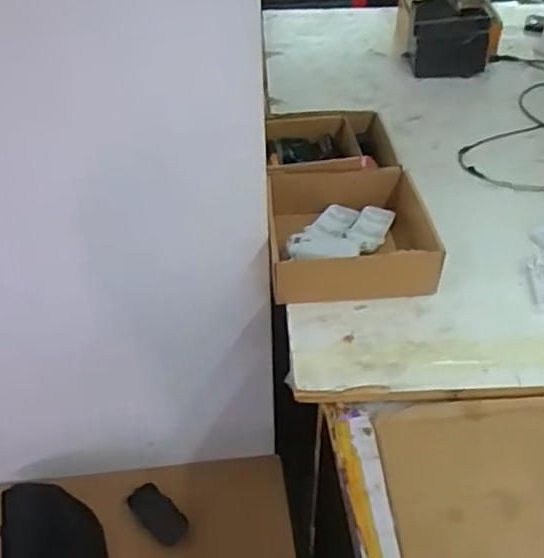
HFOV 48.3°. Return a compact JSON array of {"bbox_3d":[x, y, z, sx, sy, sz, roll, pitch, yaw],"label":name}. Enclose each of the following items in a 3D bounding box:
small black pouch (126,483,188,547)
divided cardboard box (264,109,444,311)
[{"bbox_3d":[-0.189,0.387,1.000,0.112,0.024,0.053,33,52,32],"label":"small black pouch"},{"bbox_3d":[0.095,-0.124,0.887,0.216,0.075,0.374,-4,44,-2],"label":"divided cardboard box"}]

